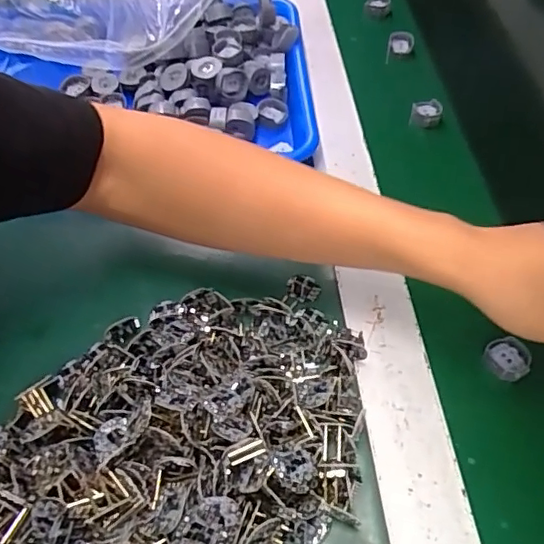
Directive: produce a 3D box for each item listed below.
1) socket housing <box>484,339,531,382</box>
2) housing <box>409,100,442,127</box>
[{"bbox_3d":[0.162,0.059,0.389,0.029,0.013,0.028,-28,59,-20],"label":"socket housing"},{"bbox_3d":[0.148,-0.153,0.543,0.027,0.016,0.023,15,55,10],"label":"housing"}]

